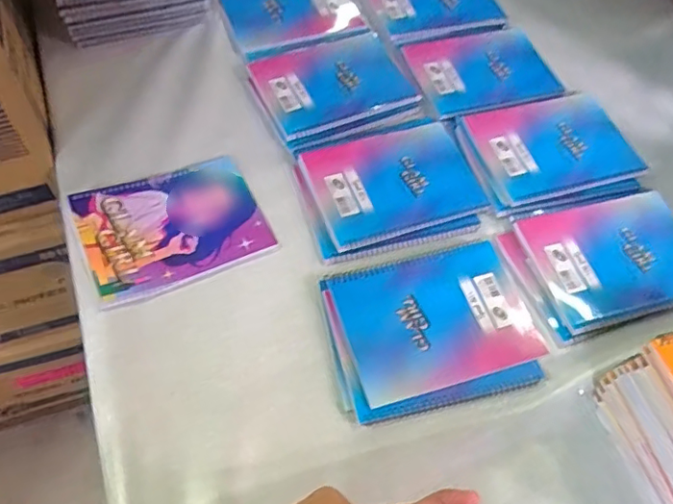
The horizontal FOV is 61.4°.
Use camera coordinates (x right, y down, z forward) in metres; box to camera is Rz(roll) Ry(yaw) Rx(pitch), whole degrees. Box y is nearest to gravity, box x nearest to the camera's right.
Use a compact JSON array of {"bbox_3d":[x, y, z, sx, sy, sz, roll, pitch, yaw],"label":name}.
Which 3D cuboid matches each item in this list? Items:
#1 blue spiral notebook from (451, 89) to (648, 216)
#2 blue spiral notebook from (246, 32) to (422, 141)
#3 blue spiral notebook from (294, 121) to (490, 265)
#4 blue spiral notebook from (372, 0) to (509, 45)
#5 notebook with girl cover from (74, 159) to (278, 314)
[{"bbox_3d":[0.277,-0.134,0.733,0.214,0.015,0.173,-10,59,-10],"label":"blue spiral notebook"},{"bbox_3d":[-0.008,-0.241,0.782,0.196,0.012,0.163,-19,61,-15],"label":"blue spiral notebook"},{"bbox_3d":[0.064,-0.082,0.695,0.208,0.010,0.171,-13,59,-12],"label":"blue spiral notebook"},{"bbox_3d":[0.158,-0.399,0.895,0.198,0.010,0.162,-11,59,-11],"label":"blue spiral notebook"},{"bbox_3d":[-0.185,-0.033,0.645,0.192,0.014,0.154,-19,62,-21],"label":"notebook with girl cover"}]

